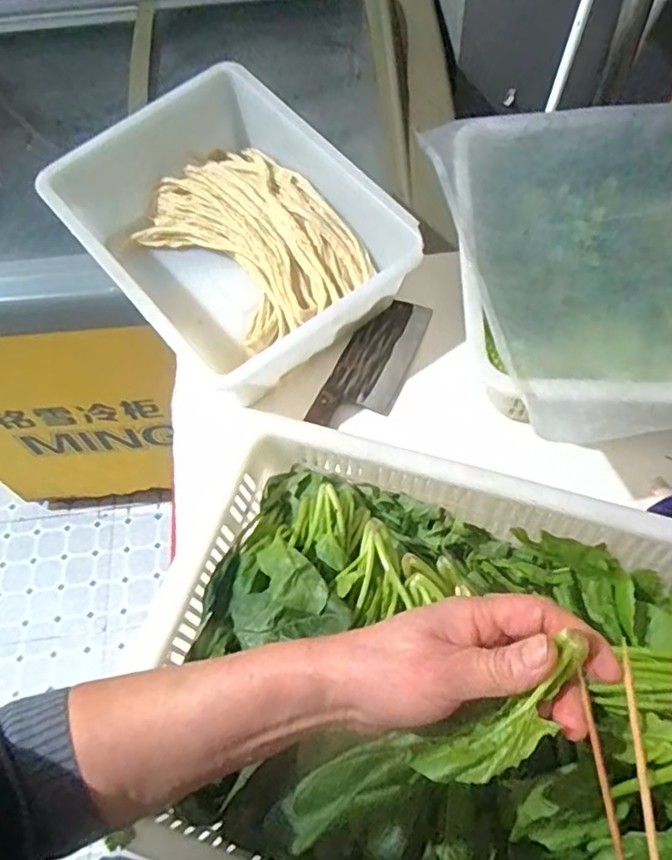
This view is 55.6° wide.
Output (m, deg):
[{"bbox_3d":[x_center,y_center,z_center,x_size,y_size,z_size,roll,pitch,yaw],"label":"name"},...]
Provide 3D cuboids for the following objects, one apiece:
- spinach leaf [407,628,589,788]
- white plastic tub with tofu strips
[{"bbox_3d":[0.082,0.139,0.300,0.096,0.018,0.027,-41,64,6],"label":"spinach leaf"},{"bbox_3d":[-0.130,-0.244,0.822,0.316,0.147,0.407,-38,65,-16],"label":"white plastic tub with tofu strips"}]

